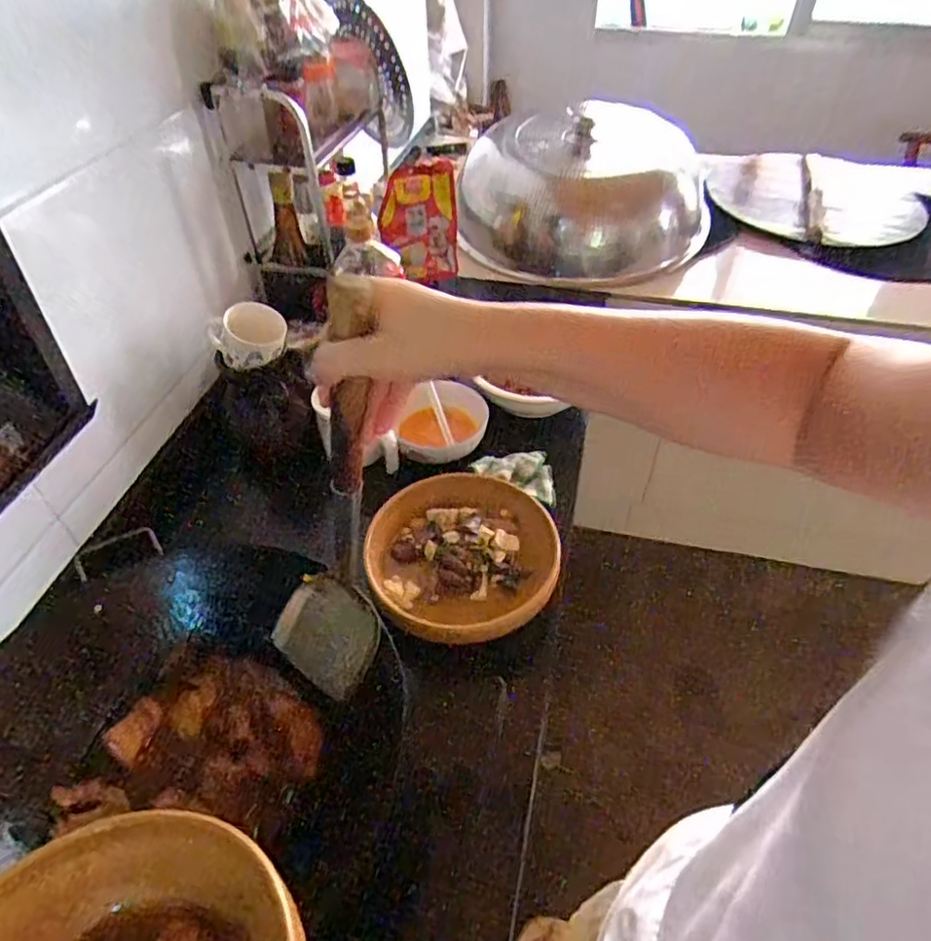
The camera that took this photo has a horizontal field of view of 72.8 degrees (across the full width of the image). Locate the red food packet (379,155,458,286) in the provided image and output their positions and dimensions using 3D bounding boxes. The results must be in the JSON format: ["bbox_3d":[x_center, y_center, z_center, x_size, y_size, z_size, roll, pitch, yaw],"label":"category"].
[{"bbox_3d":[-0.088,-0.460,1.171,0.138,0.216,0.034,-3,46,-2],"label":"red food packet"}]

